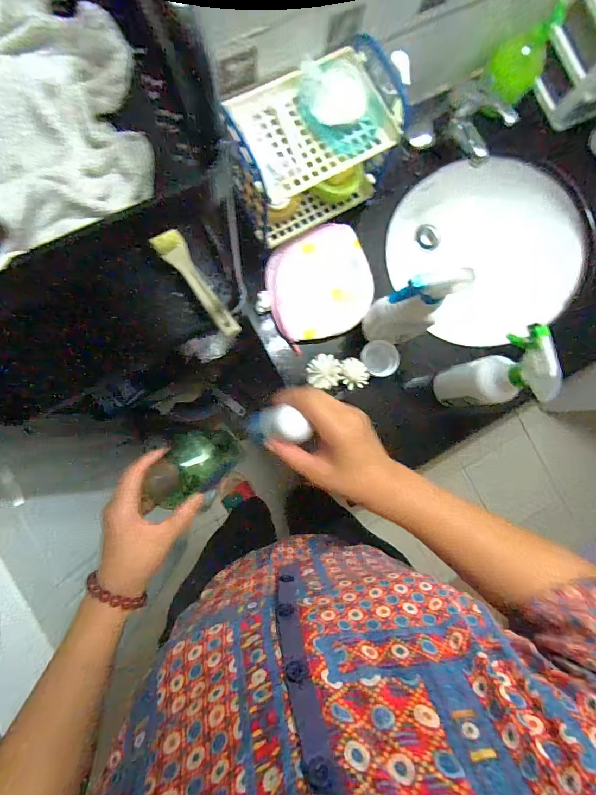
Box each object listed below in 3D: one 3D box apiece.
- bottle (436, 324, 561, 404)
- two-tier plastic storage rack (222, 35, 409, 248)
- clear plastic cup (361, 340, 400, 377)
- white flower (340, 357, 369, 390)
[{"bbox_3d":[0.280,-0.034,0.550,0.056,0.247,0.086,-17,88,-8],"label":"bottle"},{"bbox_3d":[0.014,-0.361,0.552,0.229,0.162,0.136,-30,90,-8],"label":"two-tier plastic storage rack"},{"bbox_3d":[0.136,-0.064,0.618,0.064,0.026,0.058,-4,87,-7],"label":"clear plastic cup"},{"bbox_3d":[0.085,-0.036,0.553,0.047,0.021,0.045,0,86,-7],"label":"white flower"}]

